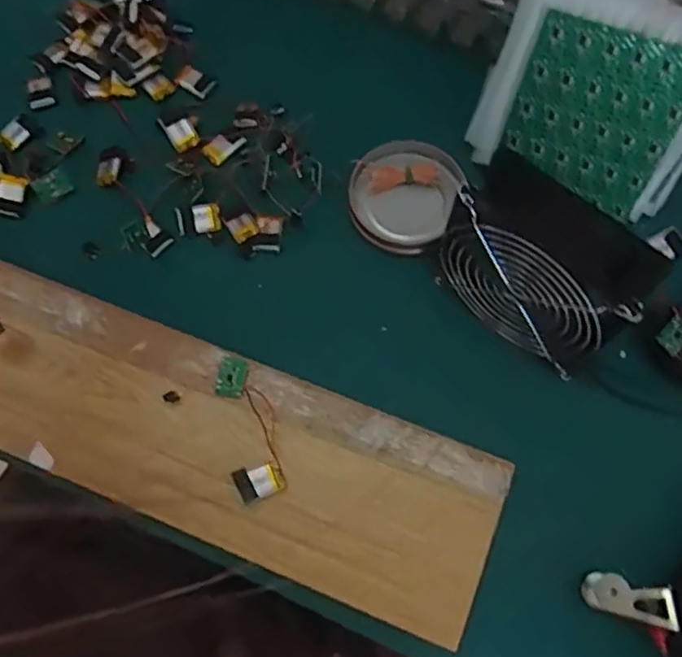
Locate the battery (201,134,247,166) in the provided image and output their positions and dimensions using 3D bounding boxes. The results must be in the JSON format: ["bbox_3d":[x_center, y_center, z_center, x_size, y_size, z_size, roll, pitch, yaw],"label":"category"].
[{"bbox_3d":[-0.093,-0.145,0.516,0.032,0.004,0.021,-42,75,-13],"label":"battery"}]

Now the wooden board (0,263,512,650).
[{"bbox_3d":[-0.120,0.060,0.434,0.453,0.009,0.116,21,72,8],"label":"wooden board"}]

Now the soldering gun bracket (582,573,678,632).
[{"bbox_3d":[0.169,0.159,0.382,0.053,0.009,0.022,6,67,38],"label":"soldering gun bracket"}]

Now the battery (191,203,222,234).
[{"bbox_3d":[-0.102,-0.083,0.491,0.019,0.008,0.021,-12,71,-4],"label":"battery"}]

